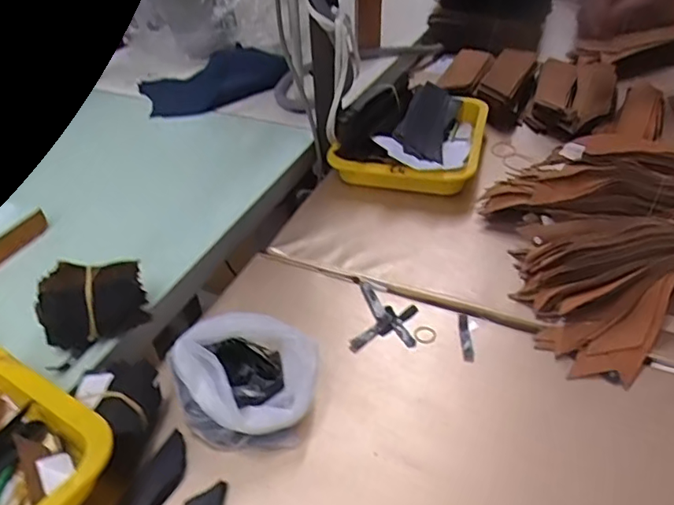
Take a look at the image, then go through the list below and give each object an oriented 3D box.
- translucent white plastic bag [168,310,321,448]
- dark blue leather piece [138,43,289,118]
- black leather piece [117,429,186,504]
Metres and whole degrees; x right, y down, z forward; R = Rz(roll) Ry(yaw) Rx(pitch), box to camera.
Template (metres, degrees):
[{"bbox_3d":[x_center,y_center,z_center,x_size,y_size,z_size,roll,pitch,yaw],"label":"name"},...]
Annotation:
[{"bbox_3d":[-0.080,0.106,0.491,0.120,0.068,0.101,1,39,5],"label":"translucent white plastic bag"},{"bbox_3d":[-0.213,-0.306,0.991,0.251,0.040,0.189,-20,43,-21],"label":"dark blue leather piece"},{"bbox_3d":[-0.141,0.177,0.444,0.030,0.008,0.080,15,42,20],"label":"black leather piece"}]

